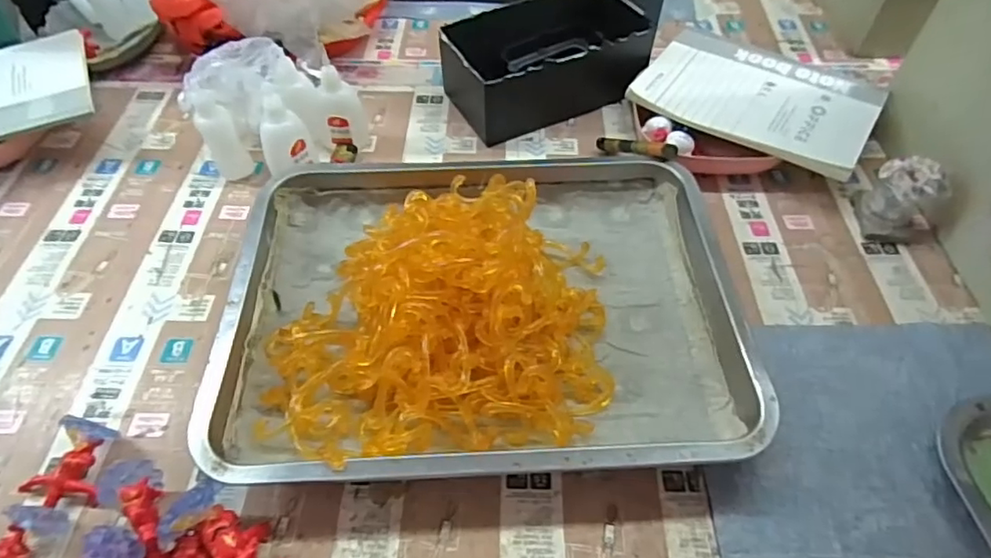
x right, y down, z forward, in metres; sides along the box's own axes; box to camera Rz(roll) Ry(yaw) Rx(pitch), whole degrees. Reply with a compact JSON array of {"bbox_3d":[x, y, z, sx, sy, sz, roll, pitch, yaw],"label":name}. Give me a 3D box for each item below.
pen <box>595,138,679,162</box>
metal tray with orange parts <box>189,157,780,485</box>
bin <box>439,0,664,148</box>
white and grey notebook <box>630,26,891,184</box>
[{"bbox_3d":[0.121,-0.113,0.494,0.016,0.018,0.076,-42,38,-25],"label":"pen"},{"bbox_3d":[-0.008,0.000,0.391,0.343,0.073,0.264,-3,54,-1],"label":"metal tray with orange parts"},{"bbox_3d":[0.060,-0.216,0.552,0.204,0.071,0.116,-24,57,-16],"label":"bin"},{"bbox_3d":[0.239,-0.170,0.522,0.198,0.010,0.135,29,62,21],"label":"white and grey notebook"}]

